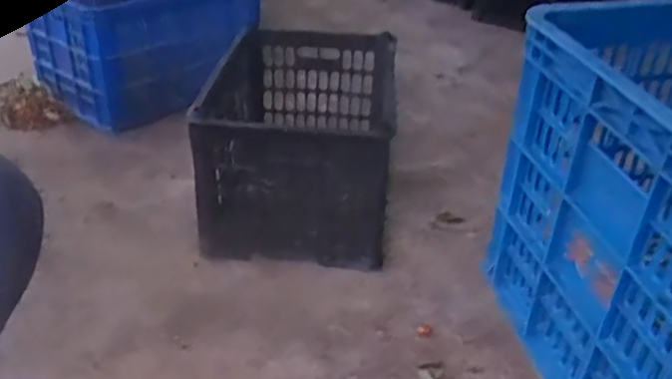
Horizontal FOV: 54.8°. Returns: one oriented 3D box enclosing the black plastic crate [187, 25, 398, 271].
[{"bbox_3d":[-0.069,-0.101,1.340,0.348,0.307,0.450,4,32,0],"label":"black plastic crate"}]

